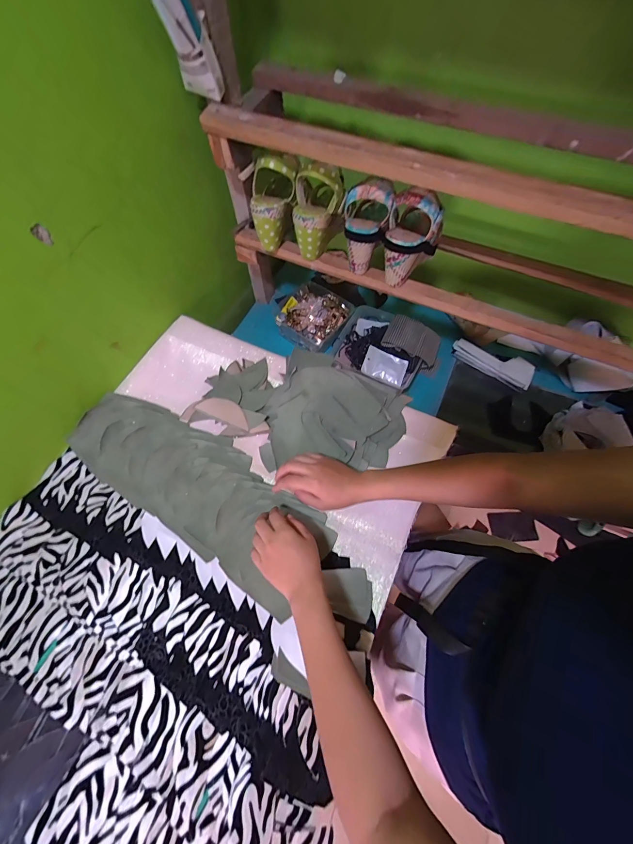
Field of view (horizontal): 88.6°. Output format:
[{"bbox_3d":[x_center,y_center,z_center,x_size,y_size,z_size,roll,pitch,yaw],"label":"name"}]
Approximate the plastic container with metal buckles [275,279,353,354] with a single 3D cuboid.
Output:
[{"bbox_3d":[-0.009,-0.267,0.821,0.164,0.065,0.157,34,69,15],"label":"plastic container with metal buckles"}]

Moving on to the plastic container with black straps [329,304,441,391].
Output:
[{"bbox_3d":[0.162,-0.178,0.762,0.229,0.071,0.191,25,67,11],"label":"plastic container with black straps"}]

